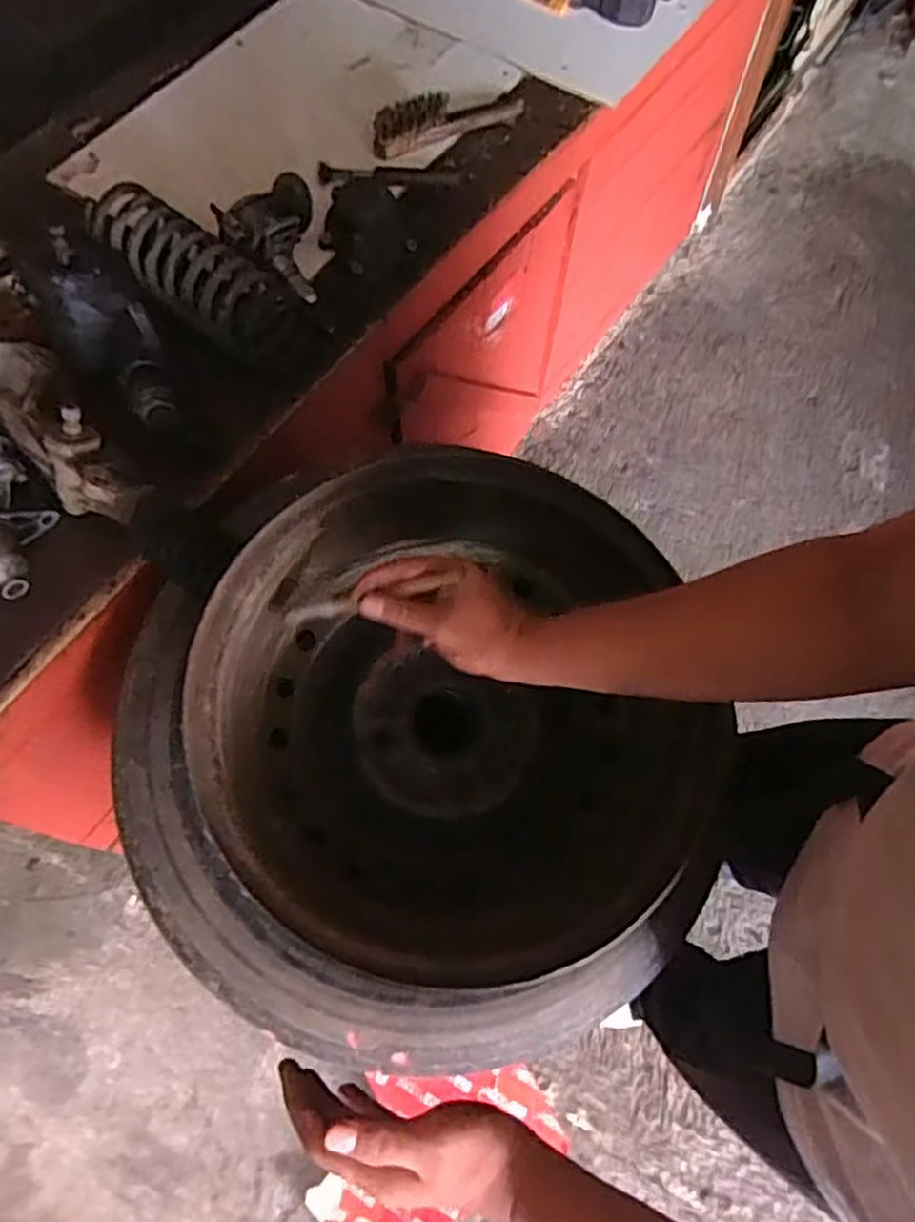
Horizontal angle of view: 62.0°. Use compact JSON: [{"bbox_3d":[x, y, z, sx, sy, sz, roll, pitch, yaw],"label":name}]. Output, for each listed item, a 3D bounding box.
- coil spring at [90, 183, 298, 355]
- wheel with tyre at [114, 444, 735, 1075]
[{"bbox_3d":[-0.286,-0.364,0.816,0.234,0.073,0.093,35,82,8],"label":"coil spring"},{"bbox_3d":[-0.040,0.120,0.607,0.486,0.224,0.427,-1,65,-2],"label":"wheel with tyre"}]

